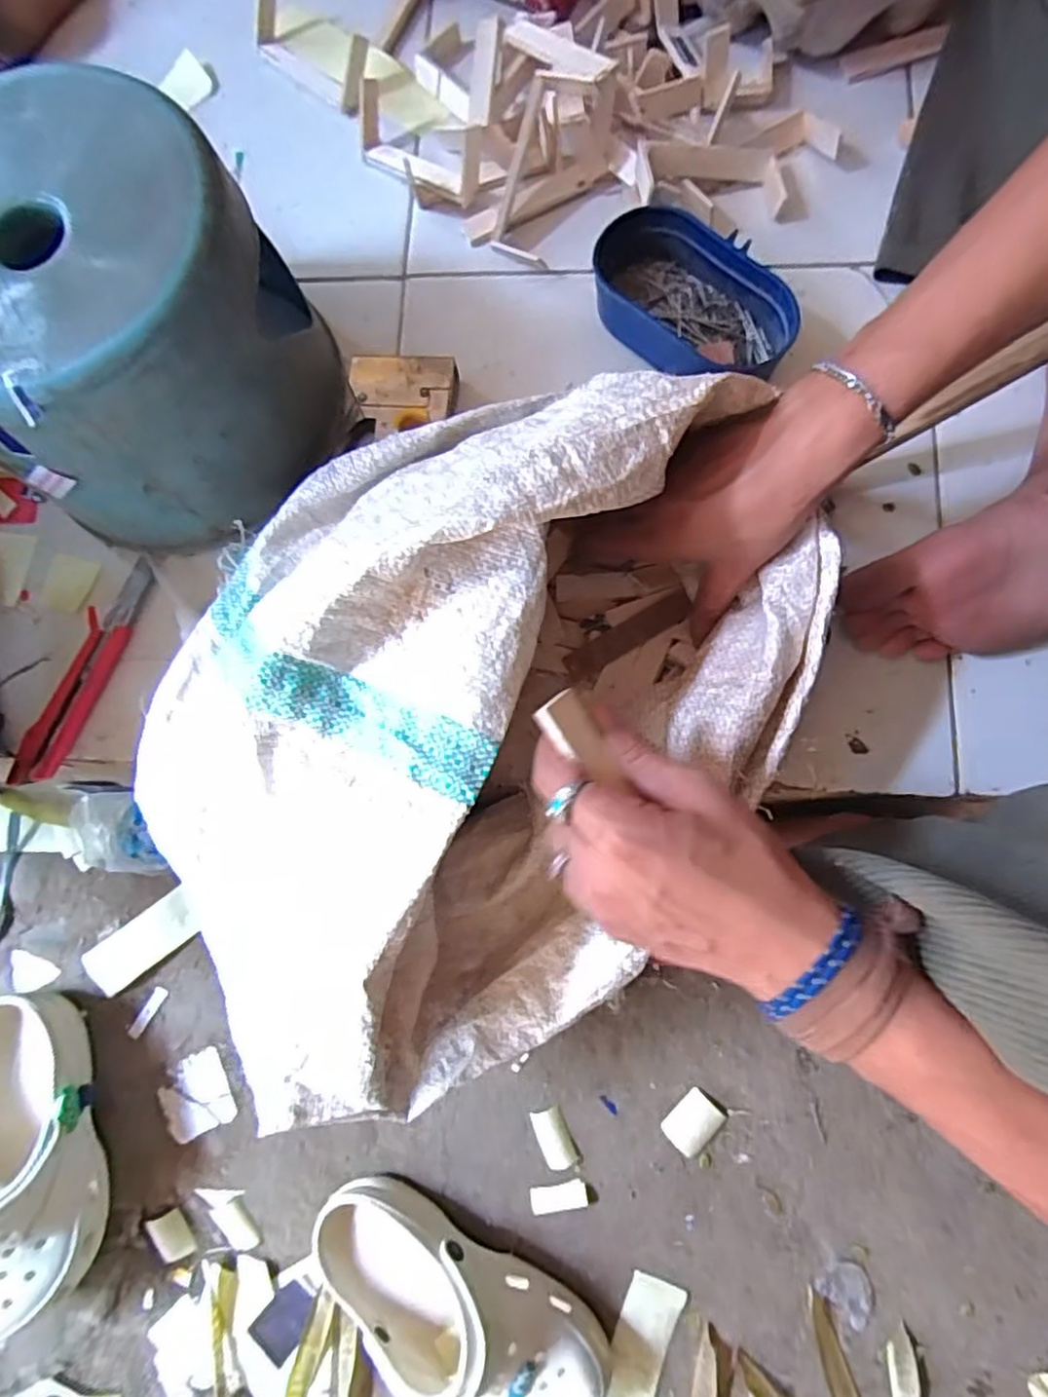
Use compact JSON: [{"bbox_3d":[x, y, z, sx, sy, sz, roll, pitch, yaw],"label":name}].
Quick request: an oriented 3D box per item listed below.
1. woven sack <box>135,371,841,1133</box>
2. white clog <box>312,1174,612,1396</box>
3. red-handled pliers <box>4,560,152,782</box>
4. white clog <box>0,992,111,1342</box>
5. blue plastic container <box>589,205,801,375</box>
[{"bbox_3d":[-0.027,0.005,0.370,0.387,0.193,0.321,-39,81,-6],"label":"woven sack"},{"bbox_3d":[-0.050,0.462,0.494,0.240,0.077,0.107,22,81,9],"label":"white clog"},{"bbox_3d":[-0.327,-0.021,0.487,0.037,0.011,0.178,20,81,9],"label":"red-handled pliers"},{"bbox_3d":[-0.395,0.351,0.495,0.122,0.086,0.231,4,83,5],"label":"white clog"},{"bbox_3d":[0.118,-0.290,0.482,0.156,0.042,0.086,39,84,11],"label":"blue plastic container"}]

